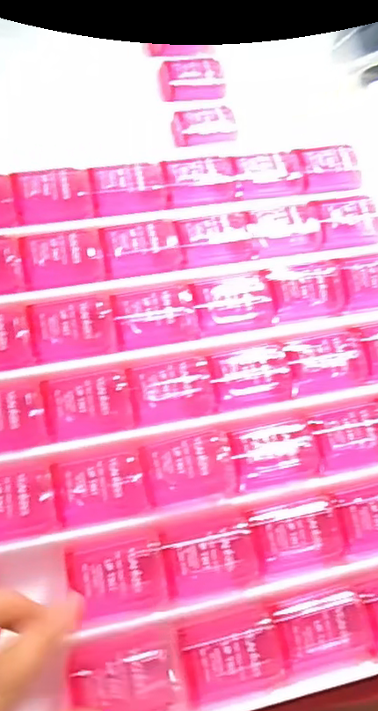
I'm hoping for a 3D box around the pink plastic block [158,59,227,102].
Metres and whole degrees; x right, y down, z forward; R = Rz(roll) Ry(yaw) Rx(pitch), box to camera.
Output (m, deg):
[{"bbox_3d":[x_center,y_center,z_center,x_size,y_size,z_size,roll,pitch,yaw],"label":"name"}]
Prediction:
[{"bbox_3d":[0.002,-0.195,0.424,0.047,0.018,0.023,0,68,-3],"label":"pink plastic block"}]

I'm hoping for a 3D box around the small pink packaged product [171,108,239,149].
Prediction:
[{"bbox_3d":[0.010,-0.155,0.406,0.044,0.011,0.026,-8,68,-6],"label":"small pink packaged product"}]

